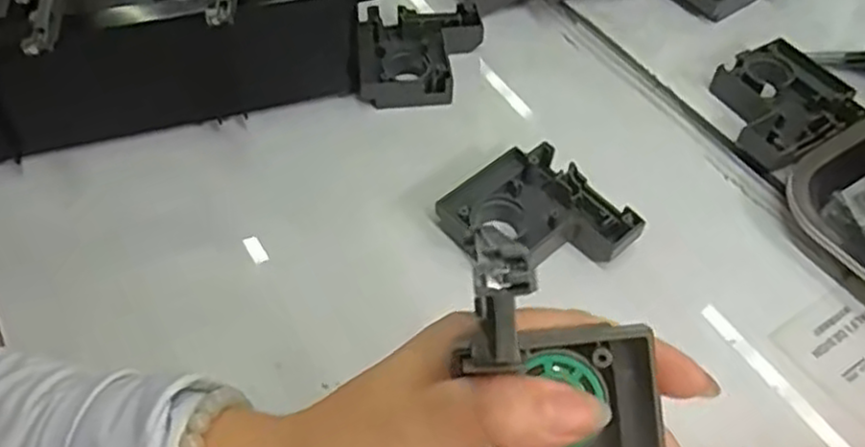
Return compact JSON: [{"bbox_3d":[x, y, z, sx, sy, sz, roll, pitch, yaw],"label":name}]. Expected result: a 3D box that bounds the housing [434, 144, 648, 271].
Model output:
[{"bbox_3d":[0.054,-0.002,0.389,0.078,0.018,0.084,-32,59,-21],"label":"housing"}]

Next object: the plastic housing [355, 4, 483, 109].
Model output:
[{"bbox_3d":[-0.008,-0.109,0.467,0.079,0.023,0.076,-2,53,-1],"label":"plastic housing"}]

